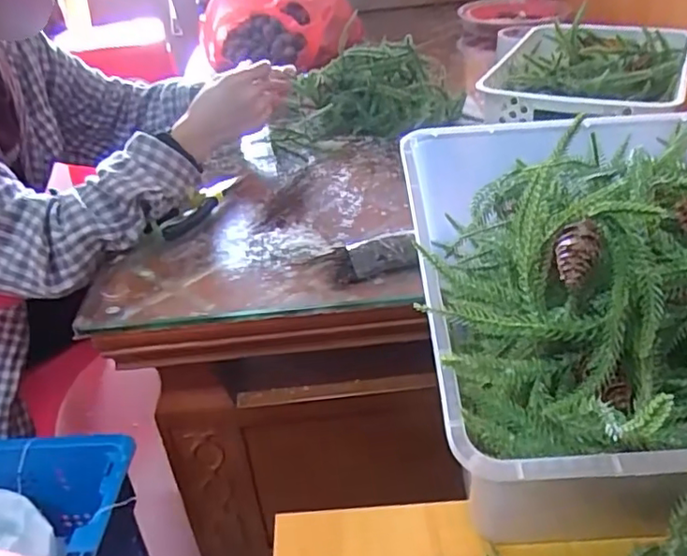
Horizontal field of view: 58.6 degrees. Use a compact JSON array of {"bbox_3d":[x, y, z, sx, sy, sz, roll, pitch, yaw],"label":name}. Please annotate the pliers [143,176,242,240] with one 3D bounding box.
[{"bbox_3d":[-0.163,-0.085,0.712,0.035,0.025,0.124,22,43,34],"label":"pliers"}]

